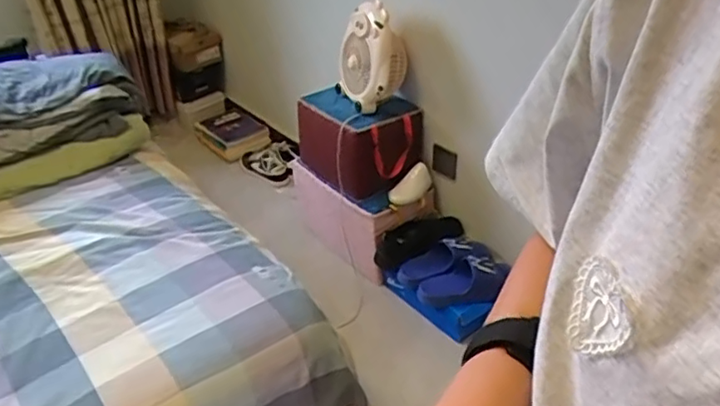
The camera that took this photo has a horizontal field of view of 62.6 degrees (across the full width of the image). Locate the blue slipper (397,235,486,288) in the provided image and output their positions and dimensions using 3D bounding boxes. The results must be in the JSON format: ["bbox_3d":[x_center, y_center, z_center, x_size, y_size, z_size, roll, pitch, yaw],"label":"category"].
[{"bbox_3d":[0.215,0.152,1.568,0.249,0.075,0.091,-22,39,-26],"label":"blue slipper"}]

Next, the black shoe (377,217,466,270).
[{"bbox_3d":[0.171,0.101,1.616,0.252,0.086,0.095,-18,37,-21],"label":"black shoe"}]

